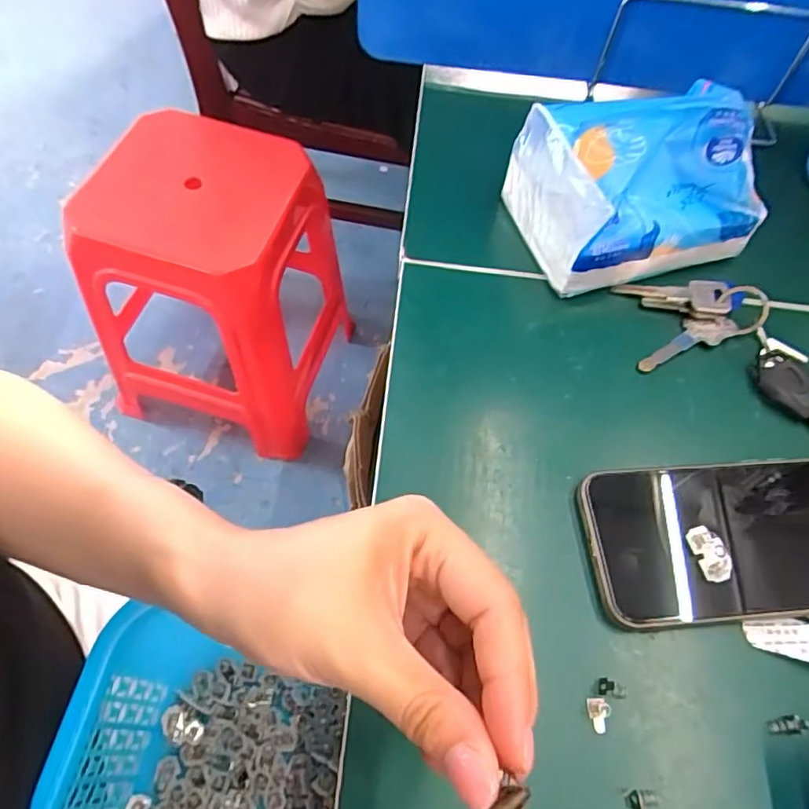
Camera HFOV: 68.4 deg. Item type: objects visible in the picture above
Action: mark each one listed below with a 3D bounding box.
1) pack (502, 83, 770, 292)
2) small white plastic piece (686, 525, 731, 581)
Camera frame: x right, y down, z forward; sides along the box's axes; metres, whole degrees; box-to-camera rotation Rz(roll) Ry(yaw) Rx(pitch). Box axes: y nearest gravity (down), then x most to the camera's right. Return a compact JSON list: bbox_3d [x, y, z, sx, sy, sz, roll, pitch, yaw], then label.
[{"bbox_3d":[0.144,-0.137,0.369,0.132,0.089,0.094,-12,62,-11],"label":"pack"},{"bbox_3d":[0.151,0.073,0.292,0.015,0.007,0.026,-19,63,-14],"label":"small white plastic piece"}]

